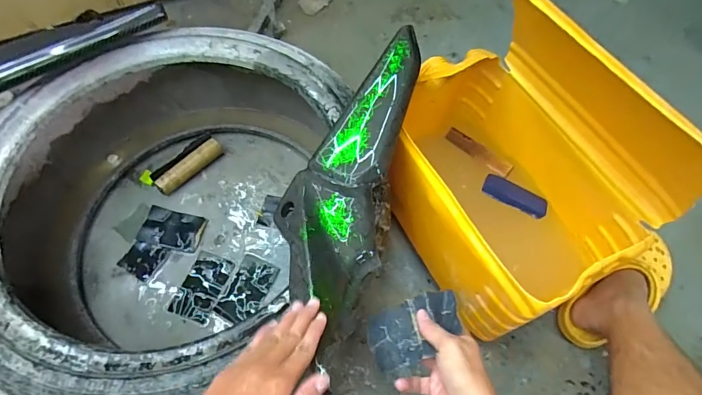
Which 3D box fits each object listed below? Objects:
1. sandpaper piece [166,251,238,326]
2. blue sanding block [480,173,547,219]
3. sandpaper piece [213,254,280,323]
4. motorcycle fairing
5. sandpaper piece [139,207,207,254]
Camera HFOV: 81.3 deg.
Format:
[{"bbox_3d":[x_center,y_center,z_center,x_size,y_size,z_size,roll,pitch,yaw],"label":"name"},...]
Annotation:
[{"bbox_3d":[-0.260,0.158,0.721,0.076,0.004,0.119,17,63,9],"label":"sandpaper piece"},{"bbox_3d":[0.283,-0.002,0.706,0.109,0.018,0.040,31,66,13],"label":"blue sanding block"},{"bbox_3d":[-0.181,0.163,0.719,0.072,0.004,0.113,20,64,11],"label":"sandpaper piece"},{"bbox_3d":[-0.007,-0.029,0.531,0.137,0.074,0.412,15,72,5],"label":"motorcycle fairing"},{"bbox_3d":[-0.334,0.061,0.769,0.112,0.005,0.072,14,64,1],"label":"sandpaper piece"}]

